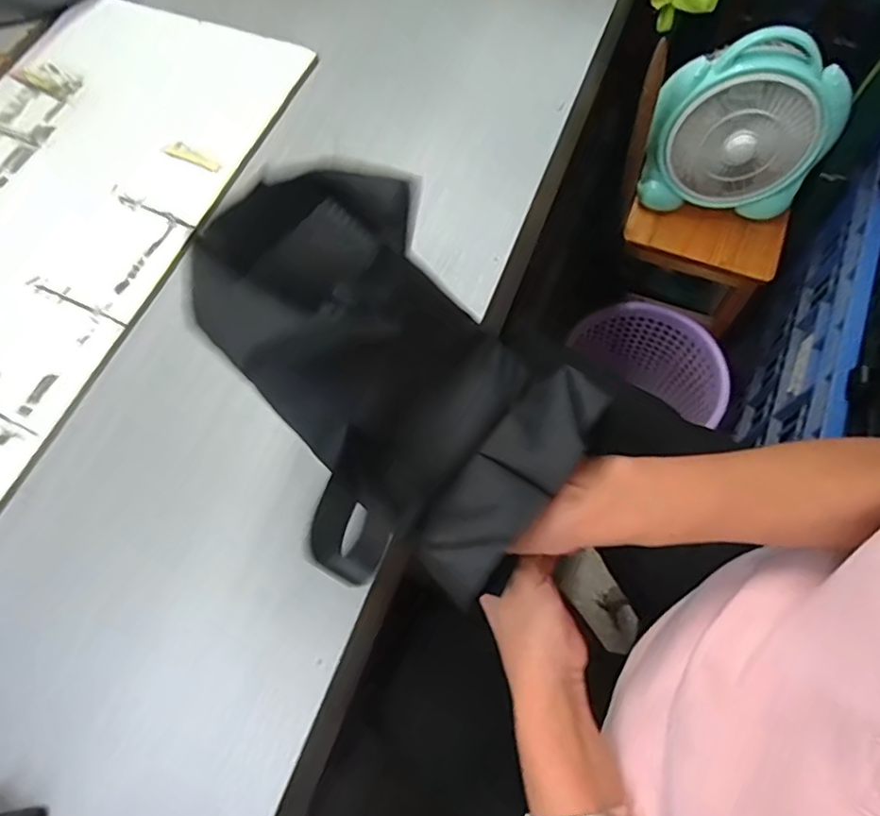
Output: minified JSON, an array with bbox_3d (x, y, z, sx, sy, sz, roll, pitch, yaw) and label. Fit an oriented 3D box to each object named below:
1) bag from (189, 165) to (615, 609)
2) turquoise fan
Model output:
[{"bbox_3d":[-0.045,-0.023,0.336,0.250,0.105,0.169,38,73,15],"label":"bag"},{"bbox_3d":[0.399,-0.368,0.792,0.229,0.215,0.089,1,68,4],"label":"turquoise fan"}]

